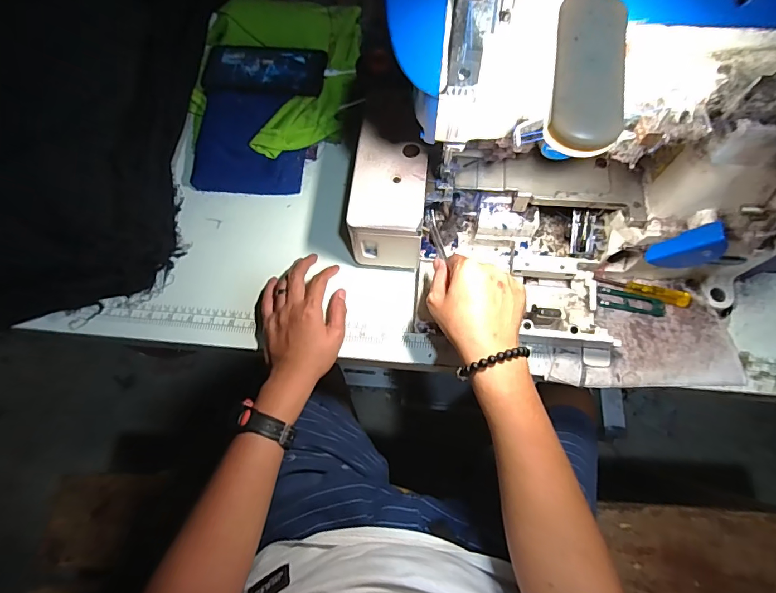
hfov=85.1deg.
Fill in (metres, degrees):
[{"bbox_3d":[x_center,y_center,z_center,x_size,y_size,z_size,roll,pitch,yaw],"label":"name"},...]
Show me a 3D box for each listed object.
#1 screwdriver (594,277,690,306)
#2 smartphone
[{"bbox_3d":[0.294,-0.007,0.487,0.104,0.011,0.018,14,70,7],"label":"screwdriver"},{"bbox_3d":[-0.175,-0.313,0.590,0.174,0.016,0.082,6,69,4],"label":"smartphone"}]

